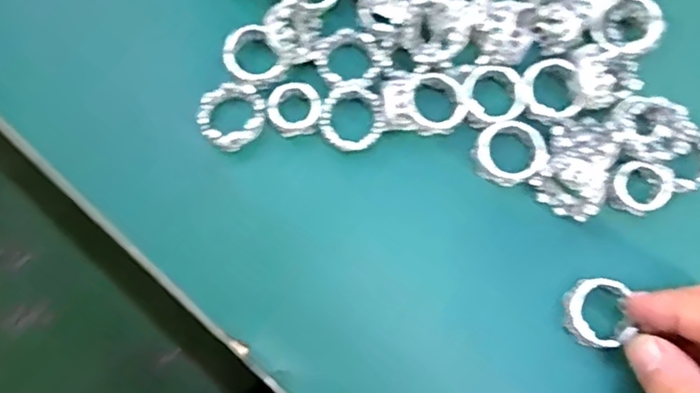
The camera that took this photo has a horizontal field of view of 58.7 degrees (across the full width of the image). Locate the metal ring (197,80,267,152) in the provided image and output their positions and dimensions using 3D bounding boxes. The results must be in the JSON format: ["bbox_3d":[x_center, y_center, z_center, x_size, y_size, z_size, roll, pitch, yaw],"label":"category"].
[{"bbox_3d":[-0.052,-0.036,0.274,0.029,0.008,0.028,0,78,-2],"label":"metal ring"}]

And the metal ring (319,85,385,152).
[{"bbox_3d":[0.001,-0.035,0.275,0.027,0.011,0.029,-13,78,-5],"label":"metal ring"}]

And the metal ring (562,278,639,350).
[{"bbox_3d":[0.101,0.048,0.255,0.029,0.009,0.028,0,79,1],"label":"metal ring"}]

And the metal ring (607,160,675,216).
[{"bbox_3d":[0.126,-0.004,0.271,0.023,0.009,0.024,0,88,7],"label":"metal ring"}]

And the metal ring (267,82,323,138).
[{"bbox_3d":[-0.024,-0.039,0.275,0.023,0.005,0.023,0,78,-2],"label":"metal ring"}]

